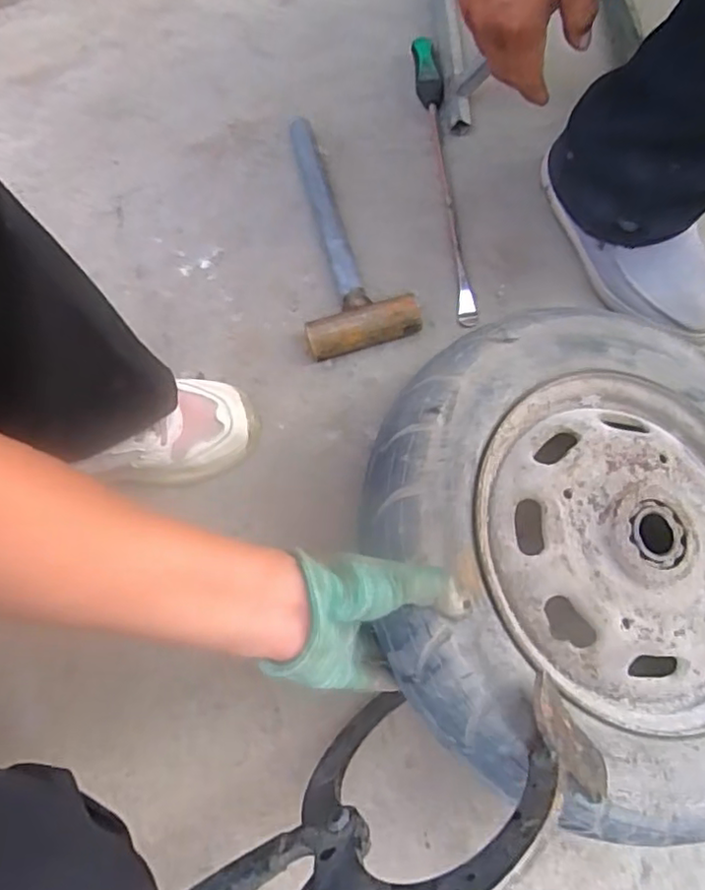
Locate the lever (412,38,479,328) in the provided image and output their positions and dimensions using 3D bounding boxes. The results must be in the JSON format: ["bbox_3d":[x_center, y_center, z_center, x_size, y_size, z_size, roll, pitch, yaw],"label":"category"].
[{"bbox_3d":[0.103,-0.300,0.702,0.026,0.034,0.358,-7,72,0],"label":"lever"}]

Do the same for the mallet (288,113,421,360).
[{"bbox_3d":[-0.013,-0.240,0.705,0.115,0.040,0.297,-11,72,-1],"label":"mallet"}]

